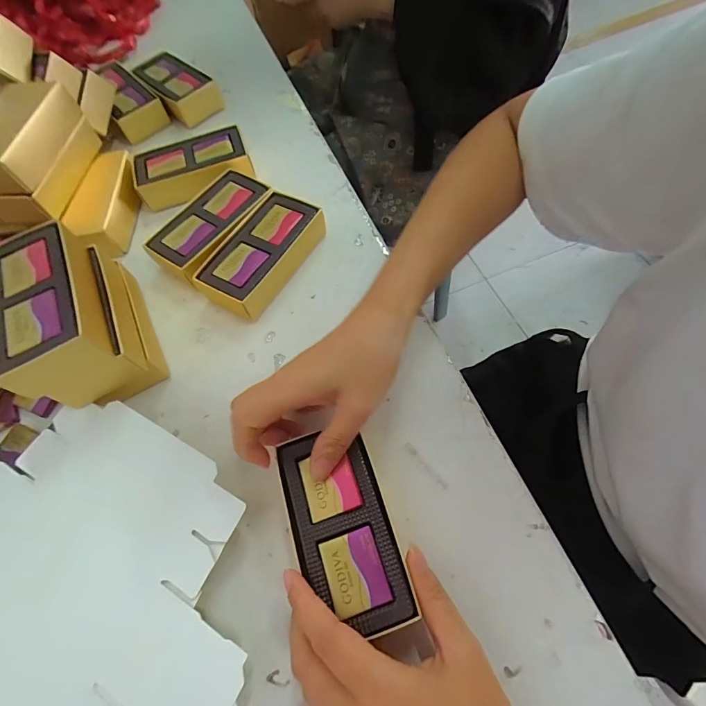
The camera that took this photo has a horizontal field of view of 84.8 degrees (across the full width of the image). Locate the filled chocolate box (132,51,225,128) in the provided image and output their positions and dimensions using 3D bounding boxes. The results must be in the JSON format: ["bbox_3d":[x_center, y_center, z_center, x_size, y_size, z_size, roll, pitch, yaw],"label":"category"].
[{"bbox_3d":[-0.212,-0.323,0.472,0.059,0.027,0.119,-41,66,-14],"label":"filled chocolate box"}]

